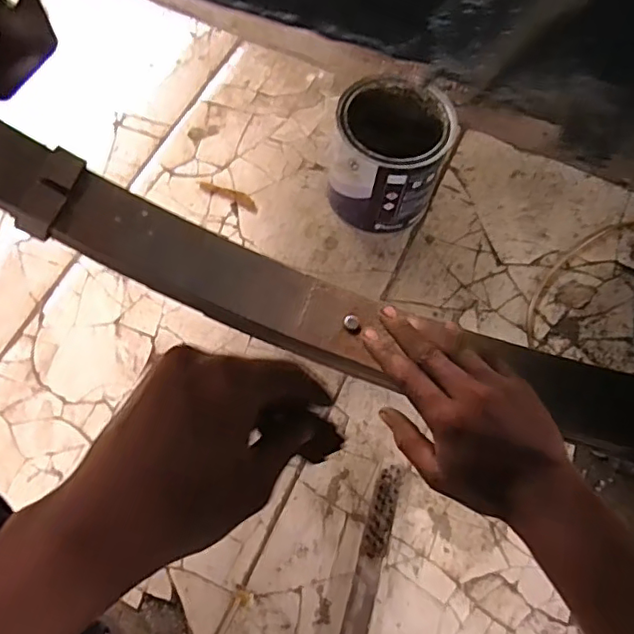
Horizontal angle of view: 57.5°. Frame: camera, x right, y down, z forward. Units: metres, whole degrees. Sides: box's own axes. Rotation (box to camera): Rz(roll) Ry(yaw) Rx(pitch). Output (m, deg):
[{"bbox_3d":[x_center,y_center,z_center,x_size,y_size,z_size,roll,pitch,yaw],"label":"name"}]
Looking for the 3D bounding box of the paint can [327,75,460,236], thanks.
[{"bbox_3d":[0.098,-0.213,0.794,0.148,0.166,0.148,1,67,-3],"label":"paint can"}]

